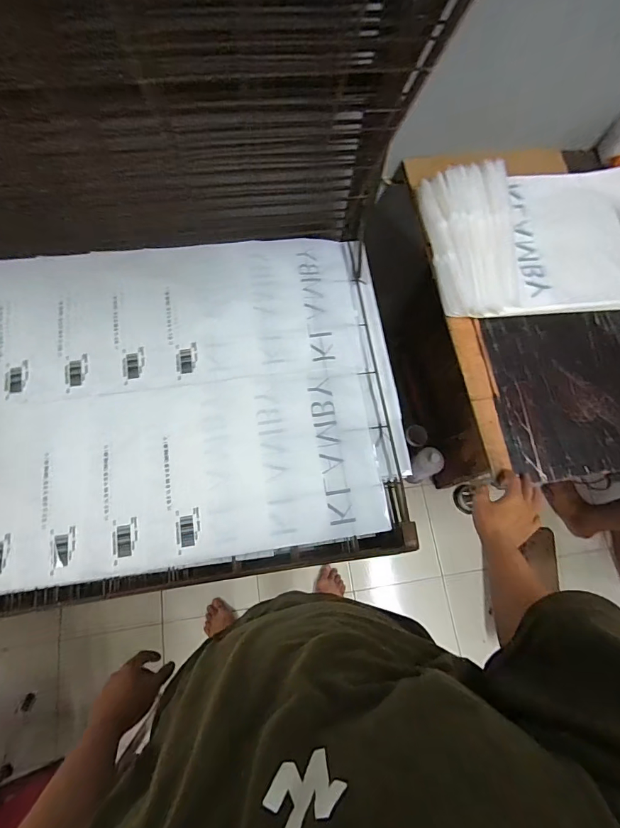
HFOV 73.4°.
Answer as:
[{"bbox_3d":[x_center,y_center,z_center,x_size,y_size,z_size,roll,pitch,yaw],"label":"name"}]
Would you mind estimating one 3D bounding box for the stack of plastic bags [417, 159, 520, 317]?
[{"bbox_3d":[0.306,-0.333,0.789,0.158,0.041,0.310,-1,72,-4],"label":"stack of plastic bags"}]

